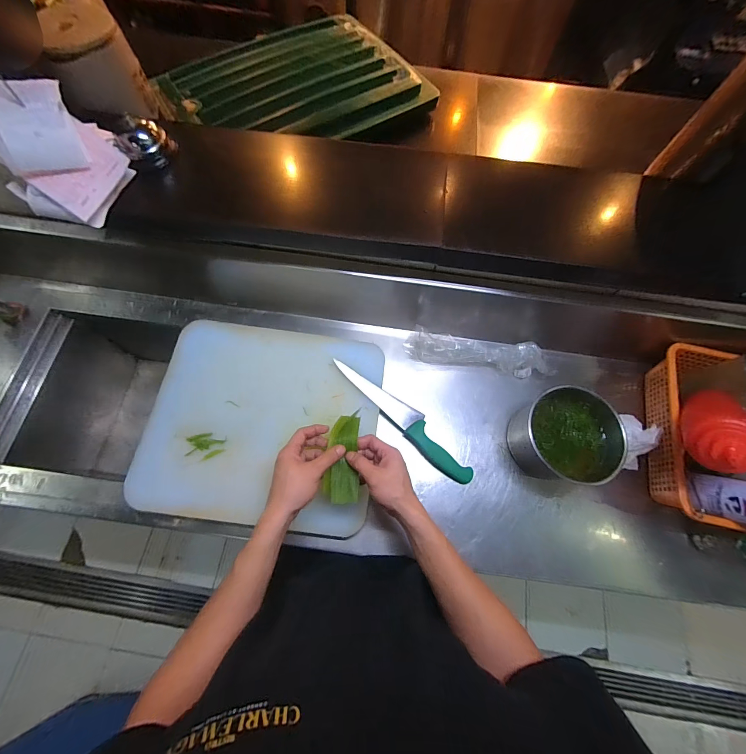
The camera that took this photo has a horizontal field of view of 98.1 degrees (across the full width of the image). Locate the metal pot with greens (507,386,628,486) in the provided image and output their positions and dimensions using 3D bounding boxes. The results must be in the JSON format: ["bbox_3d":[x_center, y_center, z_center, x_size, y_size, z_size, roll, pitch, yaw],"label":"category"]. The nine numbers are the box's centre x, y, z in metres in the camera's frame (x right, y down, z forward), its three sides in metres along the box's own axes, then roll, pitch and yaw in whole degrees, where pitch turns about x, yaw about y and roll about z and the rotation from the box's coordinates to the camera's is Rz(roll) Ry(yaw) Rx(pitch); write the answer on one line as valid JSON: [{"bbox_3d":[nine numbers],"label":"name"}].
[{"bbox_3d":[0.329,0.109,0.572,0.153,0.112,0.150,1,70,-2],"label":"metal pot with greens"}]

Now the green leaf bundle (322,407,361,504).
[{"bbox_3d":[-0.044,0.117,0.482,0.051,0.038,0.133,3,68,-1],"label":"green leaf bundle"}]

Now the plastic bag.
[{"bbox_3d":[0.210,-0.047,0.640,0.285,0.050,0.060,10,70,2],"label":"plastic bag"}]

